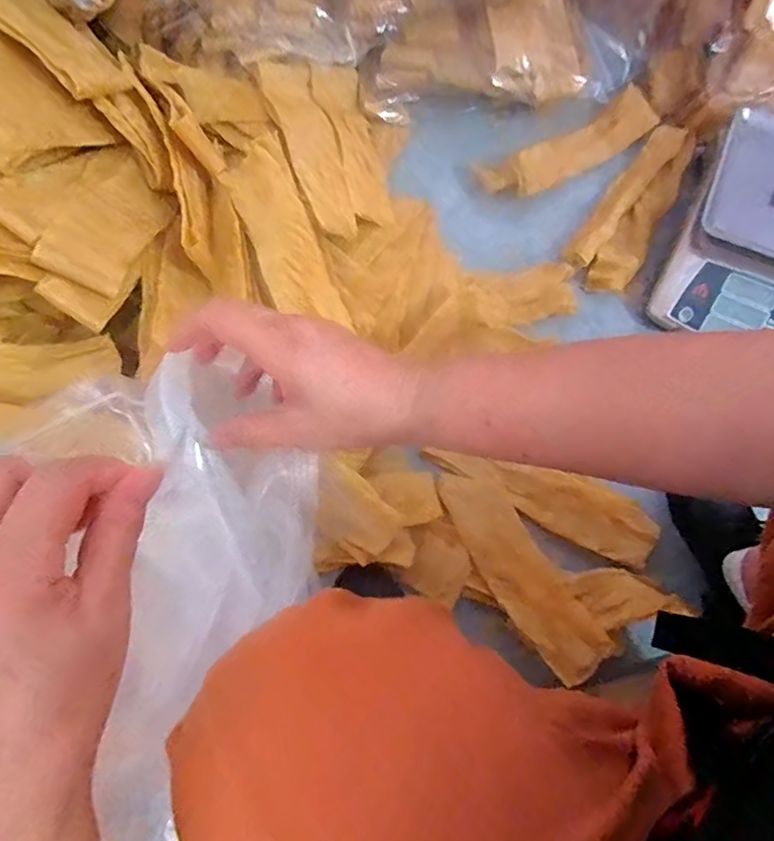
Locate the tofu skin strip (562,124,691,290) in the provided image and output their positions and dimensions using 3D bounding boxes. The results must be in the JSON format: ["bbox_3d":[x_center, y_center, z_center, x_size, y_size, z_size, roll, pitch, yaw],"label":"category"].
[{"bbox_3d":[0.391,-0.332,0.816,0.099,0.024,0.317,35,75,9],"label":"tofu skin strip"}]

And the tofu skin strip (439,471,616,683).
[{"bbox_3d":[0.160,0.176,0.638,0.085,0.046,0.266,-29,75,-10],"label":"tofu skin strip"}]

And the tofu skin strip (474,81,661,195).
[{"bbox_3d":[0.296,-0.437,0.839,0.318,0.054,0.082,-30,75,-10],"label":"tofu skin strip"}]

